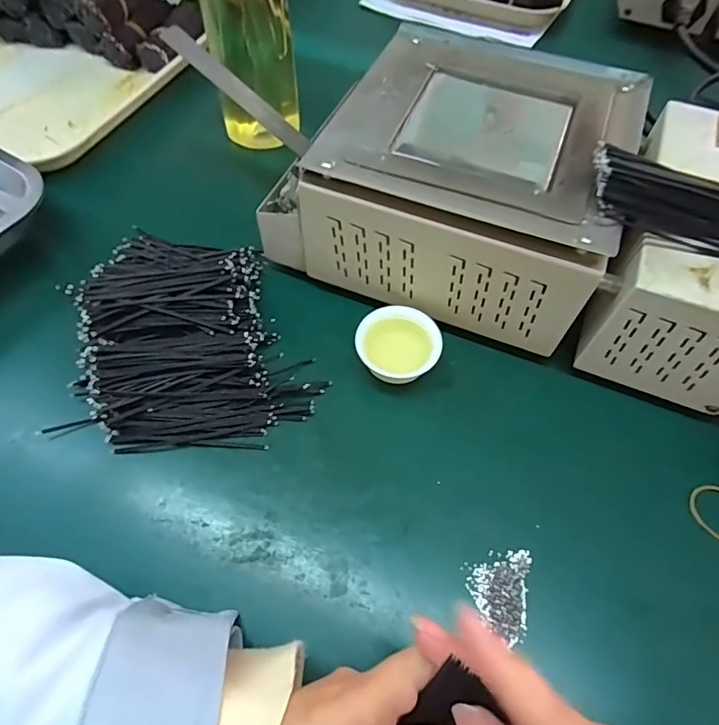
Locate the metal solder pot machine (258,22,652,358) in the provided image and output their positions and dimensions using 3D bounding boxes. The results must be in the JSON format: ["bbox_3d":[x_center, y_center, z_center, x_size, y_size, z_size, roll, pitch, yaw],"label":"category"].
[{"bbox_3d":[0.063,-0.134,0.353,0.210,0.109,0.184,19,61,9],"label":"metal solder pot machine"}]

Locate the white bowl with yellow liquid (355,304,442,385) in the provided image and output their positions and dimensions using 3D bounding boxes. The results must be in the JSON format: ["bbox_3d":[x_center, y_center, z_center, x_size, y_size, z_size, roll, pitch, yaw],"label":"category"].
[{"bbox_3d":[0.025,-0.009,0.328,0.053,0.033,0.046,26,63,13],"label":"white bowl with yellow liquid"}]

